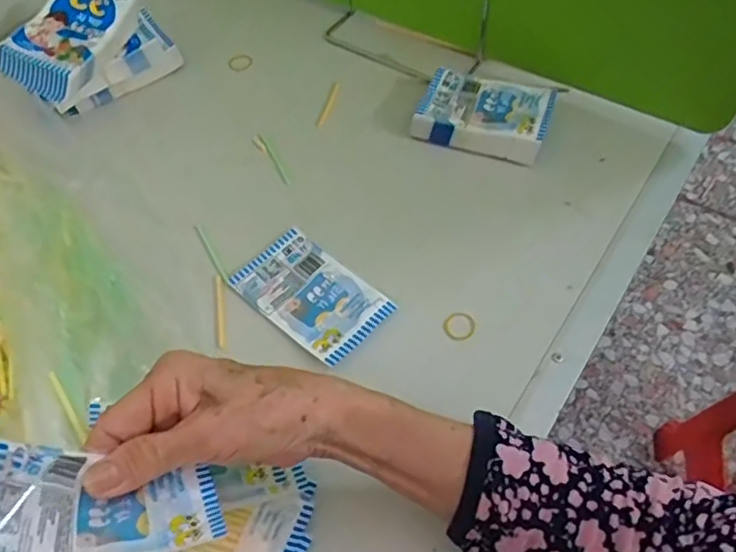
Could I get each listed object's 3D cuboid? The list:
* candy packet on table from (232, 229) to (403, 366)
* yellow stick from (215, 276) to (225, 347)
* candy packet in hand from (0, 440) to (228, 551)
[{"bbox_3d":[-0.041,0.012,0.458,0.108,0.010,0.066,36,65,23],"label":"candy packet on table"},{"bbox_3d":[-0.105,0.024,0.455,0.005,0.004,0.059,-8,57,-4],"label":"yellow stick"},{"bbox_3d":[-0.117,0.101,0.281,0.100,0.034,0.050,12,51,-30],"label":"candy packet in hand"}]

